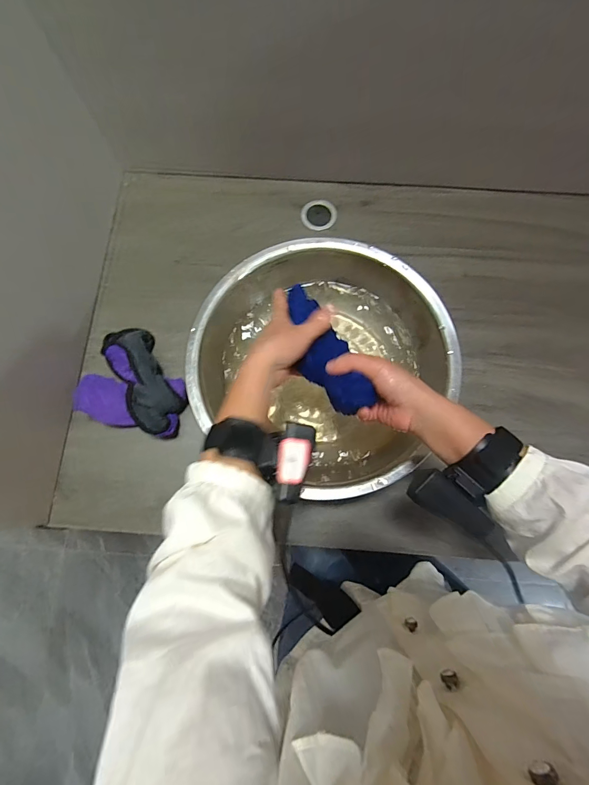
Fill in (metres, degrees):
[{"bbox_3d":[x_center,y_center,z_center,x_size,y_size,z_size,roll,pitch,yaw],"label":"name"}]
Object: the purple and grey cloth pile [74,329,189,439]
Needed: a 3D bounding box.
[{"bbox_3d":[-0.222,-0.020,0.523,0.149,0.054,0.146,12,77,4],"label":"purple and grey cloth pile"}]

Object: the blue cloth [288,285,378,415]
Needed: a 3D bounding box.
[{"bbox_3d":[0.029,-0.046,0.385,0.052,0.038,0.159,-21,61,-4],"label":"blue cloth"}]

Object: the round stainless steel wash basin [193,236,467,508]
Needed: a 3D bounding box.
[{"bbox_3d":[0.034,-0.048,0.510,0.315,0.092,0.307,0,76,1],"label":"round stainless steel wash basin"}]

